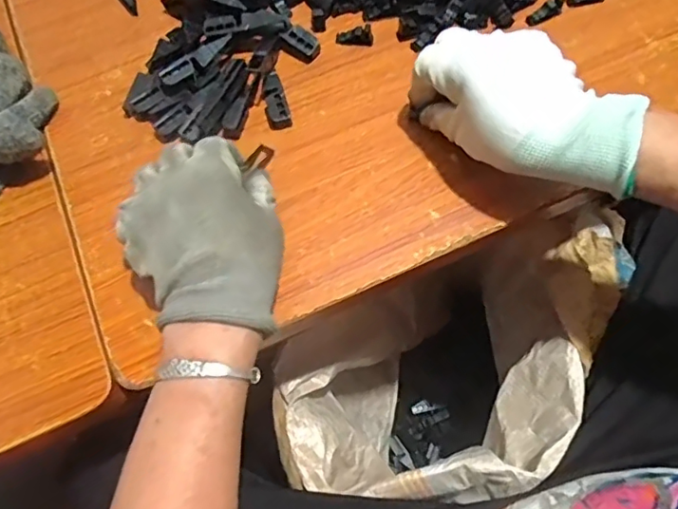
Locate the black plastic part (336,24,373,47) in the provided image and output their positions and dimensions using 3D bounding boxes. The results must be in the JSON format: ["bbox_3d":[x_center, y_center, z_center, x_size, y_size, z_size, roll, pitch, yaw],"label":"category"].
[{"bbox_3d":[0.013,-0.181,0.451,0.030,0.013,0.011,-4,69,0],"label":"black plastic part"}]

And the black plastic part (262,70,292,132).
[{"bbox_3d":[-0.051,-0.121,0.431,0.018,0.010,0.049,-15,69,-4],"label":"black plastic part"}]

